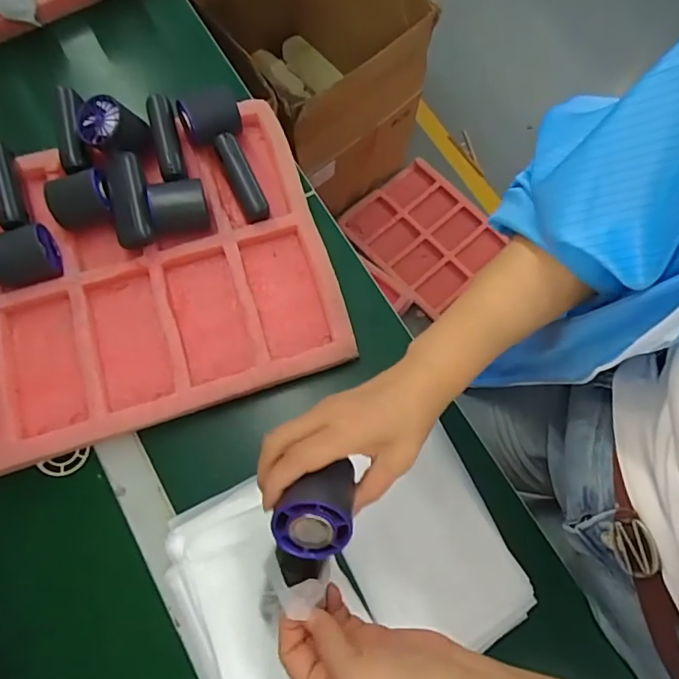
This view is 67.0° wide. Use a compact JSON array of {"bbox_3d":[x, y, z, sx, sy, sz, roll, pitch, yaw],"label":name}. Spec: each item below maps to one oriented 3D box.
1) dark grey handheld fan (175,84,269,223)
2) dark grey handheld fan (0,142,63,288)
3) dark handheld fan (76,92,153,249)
[{"bbox_3d":[-0.128,-0.199,0.545,0.067,0.063,0.145,-17,74,-8],"label":"dark grey handheld fan"},{"bbox_3d":[-0.346,-0.126,0.536,0.065,0.044,0.157,-24,75,-10],"label":"dark grey handheld fan"},{"bbox_3d":[-0.229,-0.175,0.538,0.060,0.043,0.154,-13,88,-6],"label":"dark handheld fan"}]

